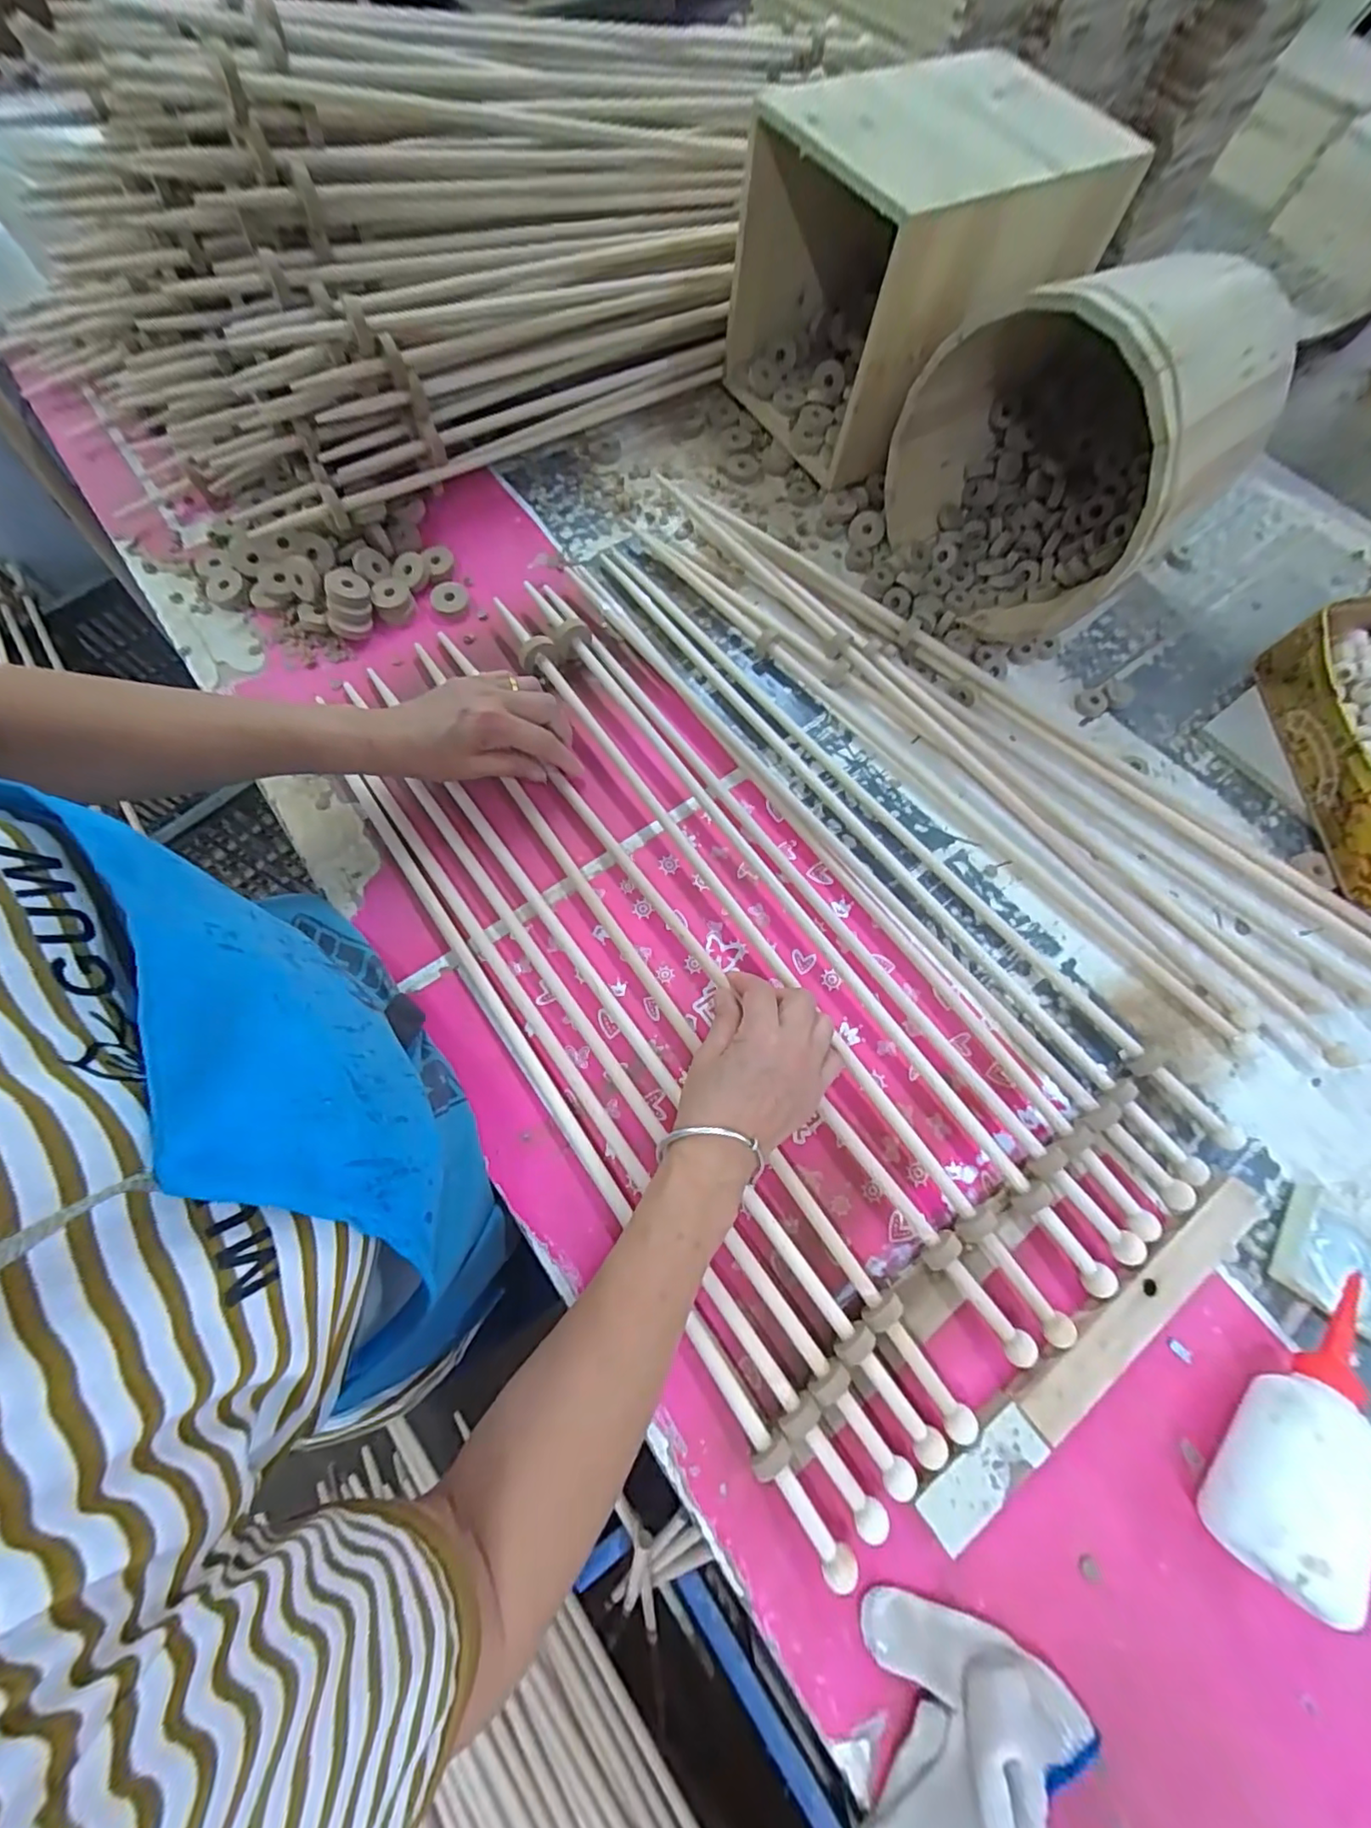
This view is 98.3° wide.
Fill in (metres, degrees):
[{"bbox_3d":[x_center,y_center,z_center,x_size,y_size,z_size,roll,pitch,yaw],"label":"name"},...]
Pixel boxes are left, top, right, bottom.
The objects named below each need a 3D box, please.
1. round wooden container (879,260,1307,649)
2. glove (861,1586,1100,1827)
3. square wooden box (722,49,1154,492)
[{"bbox_3d":[0.334,-0.400,0.511,0.212,0.231,0.224,-40,75,-14],"label":"round wooden container"},{"bbox_3d":[0.150,0.433,0.294,0.115,0.042,0.115,8,70,2],"label":"glove"},{"bbox_3d":[0.211,-0.615,0.576,0.277,0.217,0.217,-30,73,-11],"label":"square wooden box"}]

